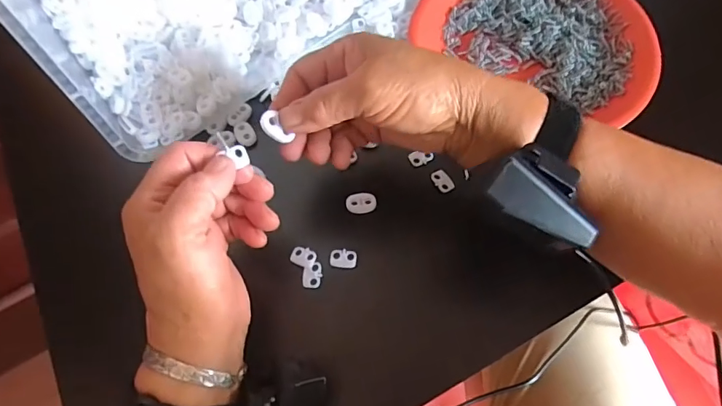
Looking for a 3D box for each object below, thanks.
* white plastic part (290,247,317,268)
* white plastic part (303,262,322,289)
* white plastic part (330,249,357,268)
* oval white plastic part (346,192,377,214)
[{"bbox_3d":[-0.042,0.038,0.331,0.018,0.004,0.013,18,66,10],"label":"white plastic part"},{"bbox_3d":[-0.034,0.051,0.327,0.013,0.004,0.018,2,64,3],"label":"white plastic part"},{"bbox_3d":[-0.012,0.040,0.331,0.019,0.004,0.013,1,64,2],"label":"white plastic part"},{"bbox_3d":[0.000,0.000,0.347,0.022,0.006,0.014,-12,64,-4],"label":"oval white plastic part"}]

